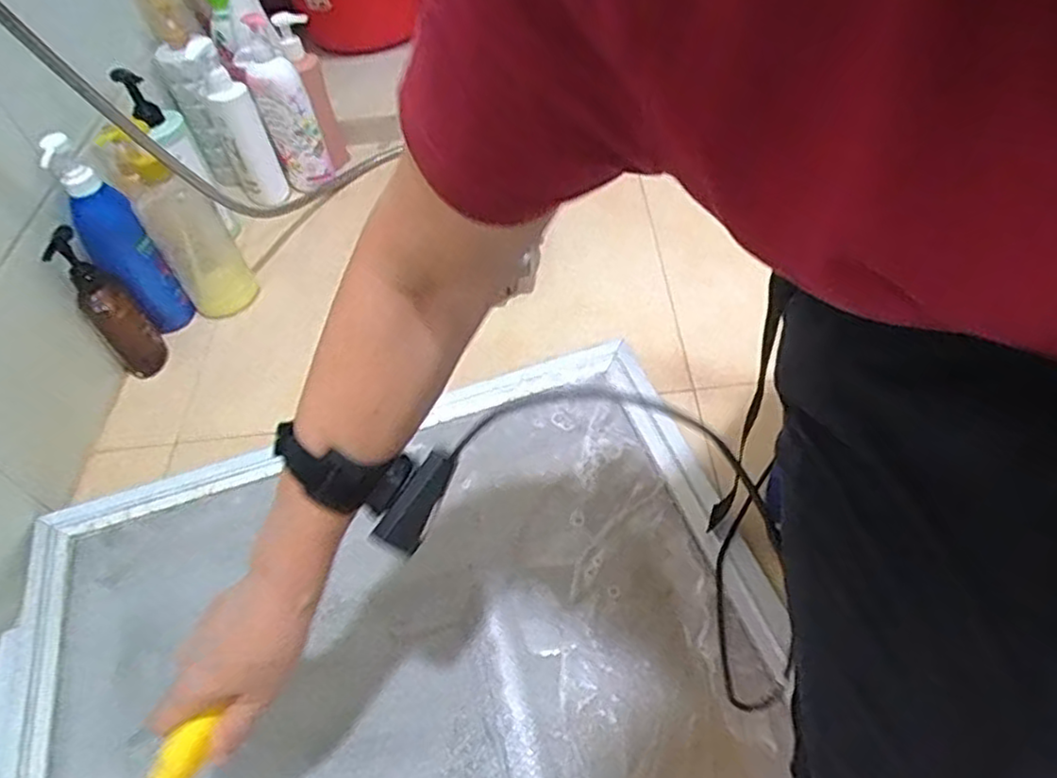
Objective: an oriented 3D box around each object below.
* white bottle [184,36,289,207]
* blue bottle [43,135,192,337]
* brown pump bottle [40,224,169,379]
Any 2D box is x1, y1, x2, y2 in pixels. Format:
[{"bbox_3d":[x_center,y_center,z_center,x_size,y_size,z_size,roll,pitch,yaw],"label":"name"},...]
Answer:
[{"bbox_3d":[-0.425,-0.381,1.039,0.066,0.259,0.078,-25,52,-14],"label":"white bottle"},{"bbox_3d":[-0.482,-0.166,0.838,0.065,0.280,0.066,-33,54,-20],"label":"blue bottle"},{"bbox_3d":[-0.493,-0.095,0.831,0.057,0.195,0.045,-33,54,-20],"label":"brown pump bottle"}]

